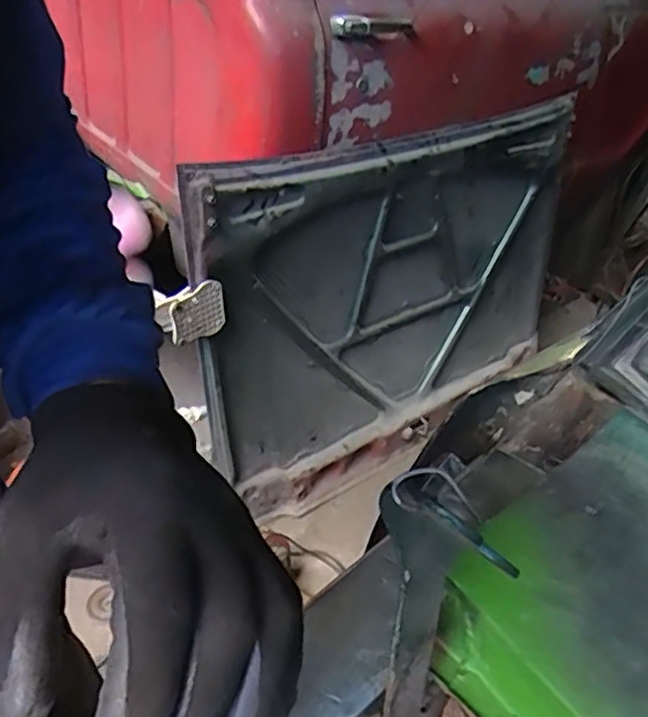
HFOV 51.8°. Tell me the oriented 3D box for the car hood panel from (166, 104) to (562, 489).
[{"bbox_3d":[0.203,-0.162,1.642,1.070,0.821,0.092,-18,37,-22],"label":"car hood panel"}]

